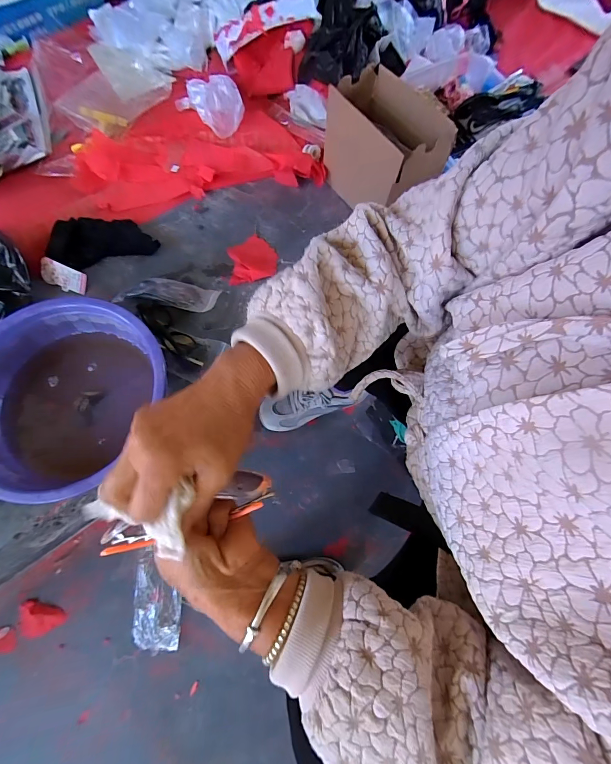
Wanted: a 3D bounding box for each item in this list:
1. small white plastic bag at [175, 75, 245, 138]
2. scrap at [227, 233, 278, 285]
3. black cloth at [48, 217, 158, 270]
[{"bbox_3d":[-0.200,-0.582,0.731,0.140,0.056,0.109,-14,73,-7],"label":"small white plastic bag"},{"bbox_3d":[-0.104,-0.239,0.660,0.093,0.015,0.091,-14,76,-3],"label":"scrap"},{"bbox_3d":[-0.381,-0.271,0.650,0.191,0.033,0.096,-11,76,-17],"label":"black cloth"}]

